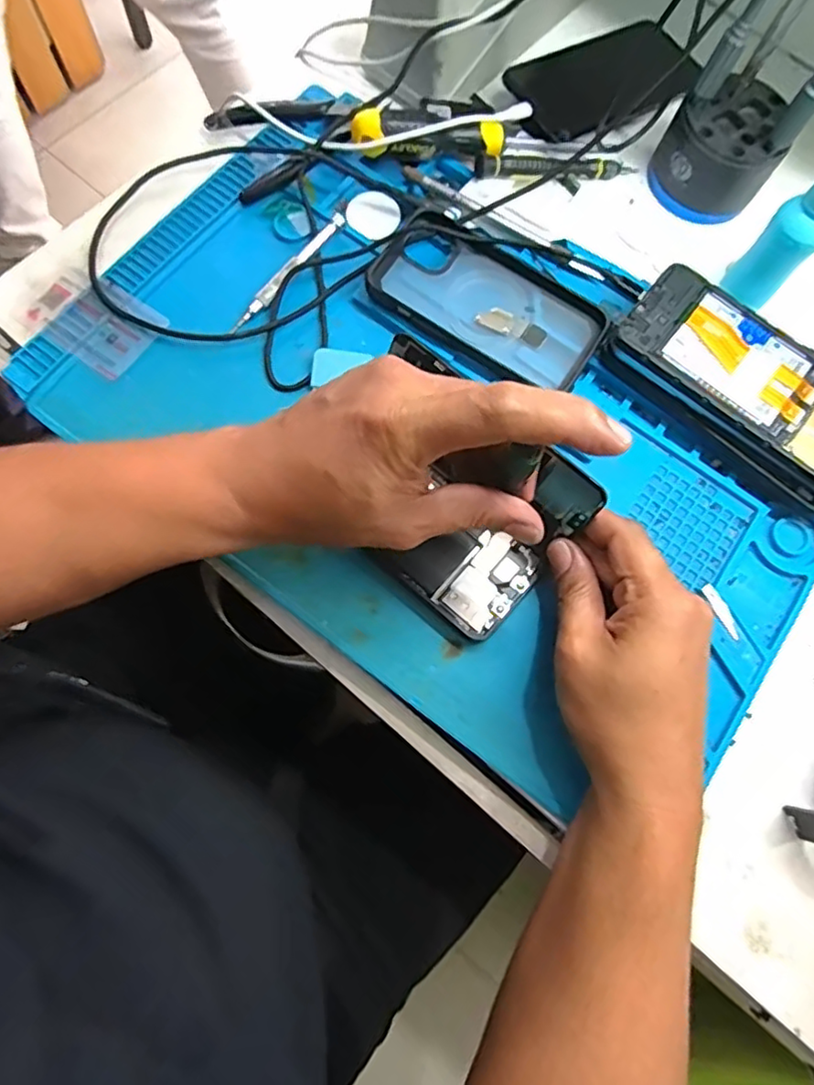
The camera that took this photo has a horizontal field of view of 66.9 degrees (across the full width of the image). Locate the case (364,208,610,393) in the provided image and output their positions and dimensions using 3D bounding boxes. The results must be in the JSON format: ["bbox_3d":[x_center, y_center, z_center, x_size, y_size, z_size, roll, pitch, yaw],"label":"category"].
[{"bbox_3d":[0.054,-0.155,0.404,0.147,0.019,0.081,32,75,5],"label":"case"}]

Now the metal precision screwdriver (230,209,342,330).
[{"bbox_3d":[-0.078,-0.174,0.402,0.010,0.012,0.106,38,75,7],"label":"metal precision screwdriver"}]

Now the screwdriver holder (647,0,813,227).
[{"bbox_3d":[0.224,-0.288,0.395,0.080,0.126,0.078,31,75,3],"label":"screwdriver holder"}]

